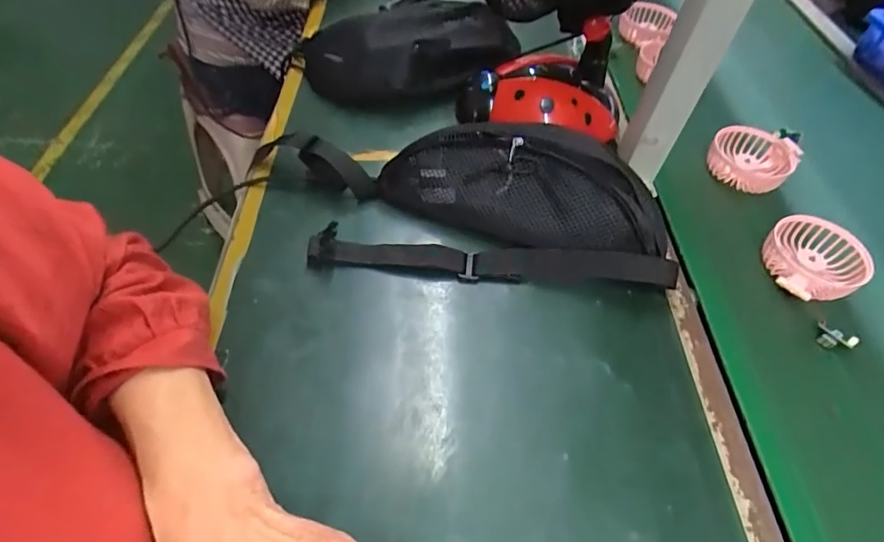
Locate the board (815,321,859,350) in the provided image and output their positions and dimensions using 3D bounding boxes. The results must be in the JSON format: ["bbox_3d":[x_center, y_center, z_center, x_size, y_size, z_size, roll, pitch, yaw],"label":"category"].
[{"bbox_3d":[0.350,0.060,0.441,0.014,0.020,0.031,-30,59,-22],"label":"board"}]

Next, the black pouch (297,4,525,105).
[{"bbox_3d":[-0.042,-0.276,0.636,0.274,0.092,0.107,-5,53,-5],"label":"black pouch"}]

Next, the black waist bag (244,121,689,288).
[{"bbox_3d":[0.013,-0.071,0.470,0.405,0.082,0.142,5,52,2],"label":"black waist bag"}]

